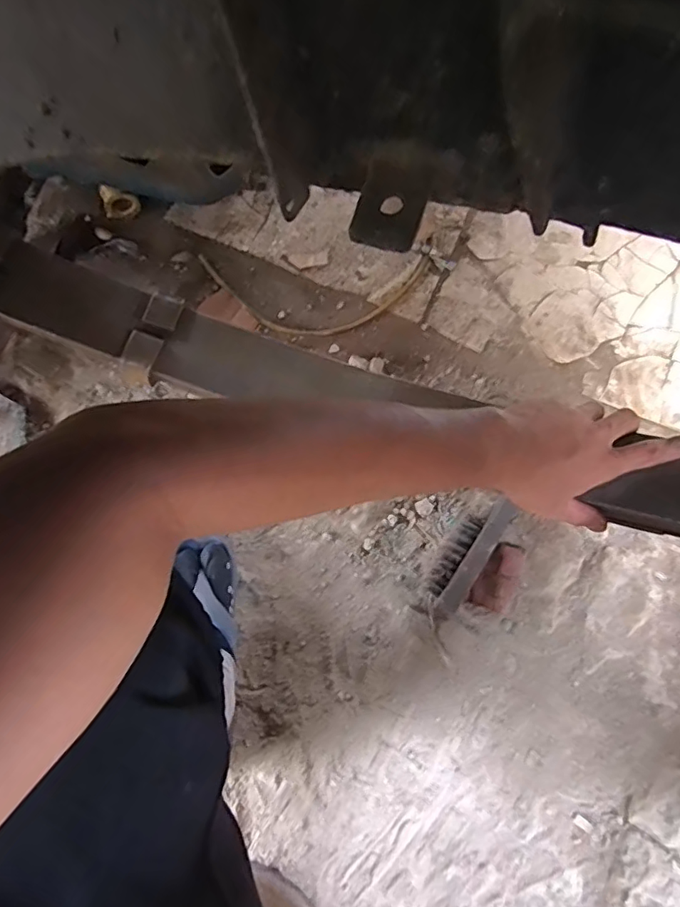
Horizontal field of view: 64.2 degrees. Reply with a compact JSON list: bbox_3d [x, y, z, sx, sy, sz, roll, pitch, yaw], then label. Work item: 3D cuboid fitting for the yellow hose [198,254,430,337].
[{"bbox_3d":[-0.031,-0.220,0.745,0.315,0.022,0.122,-4,74,1],"label":"yellow hose"}]

